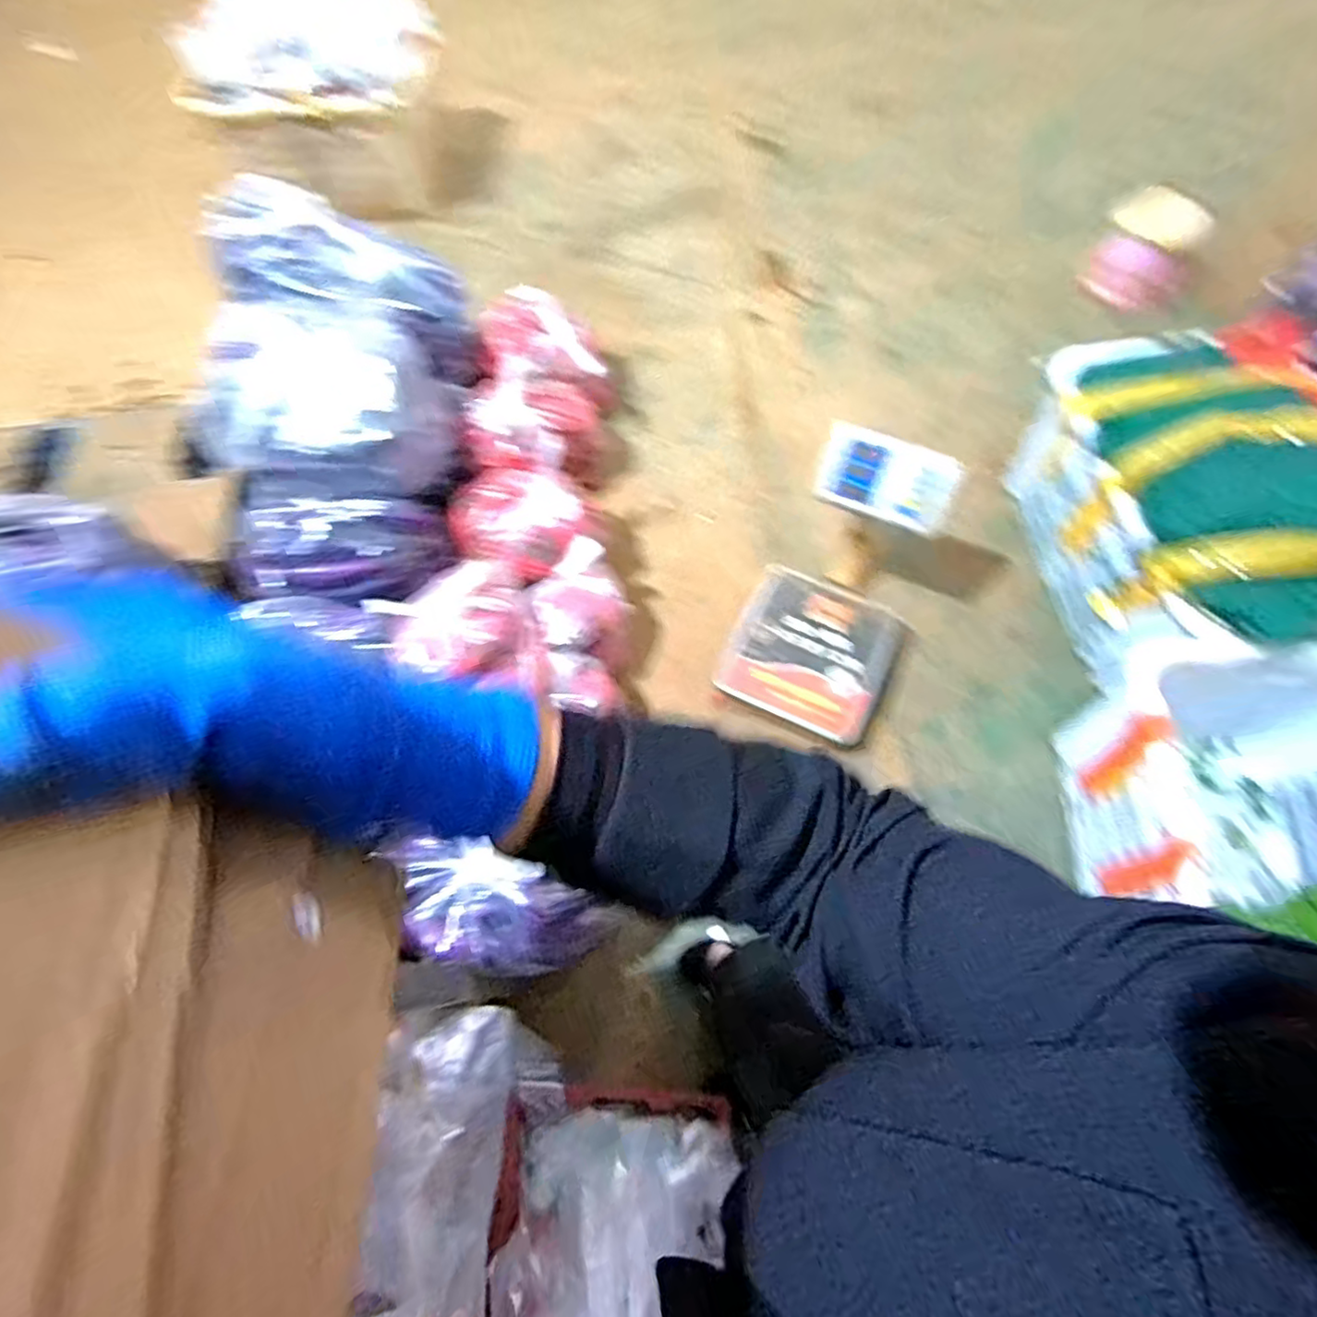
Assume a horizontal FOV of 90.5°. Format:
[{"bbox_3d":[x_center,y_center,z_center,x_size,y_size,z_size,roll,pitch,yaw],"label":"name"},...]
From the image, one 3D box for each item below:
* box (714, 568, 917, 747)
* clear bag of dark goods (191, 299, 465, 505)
[{"bbox_3d":[0.308,-0.023,1.338,0.325,0.058,0.342,27,68,17],"label":"box"},{"bbox_3d":[-0.649,-0.536,1.332,0.405,0.257,0.385,4,66,4],"label":"clear bag of dark goods"}]

